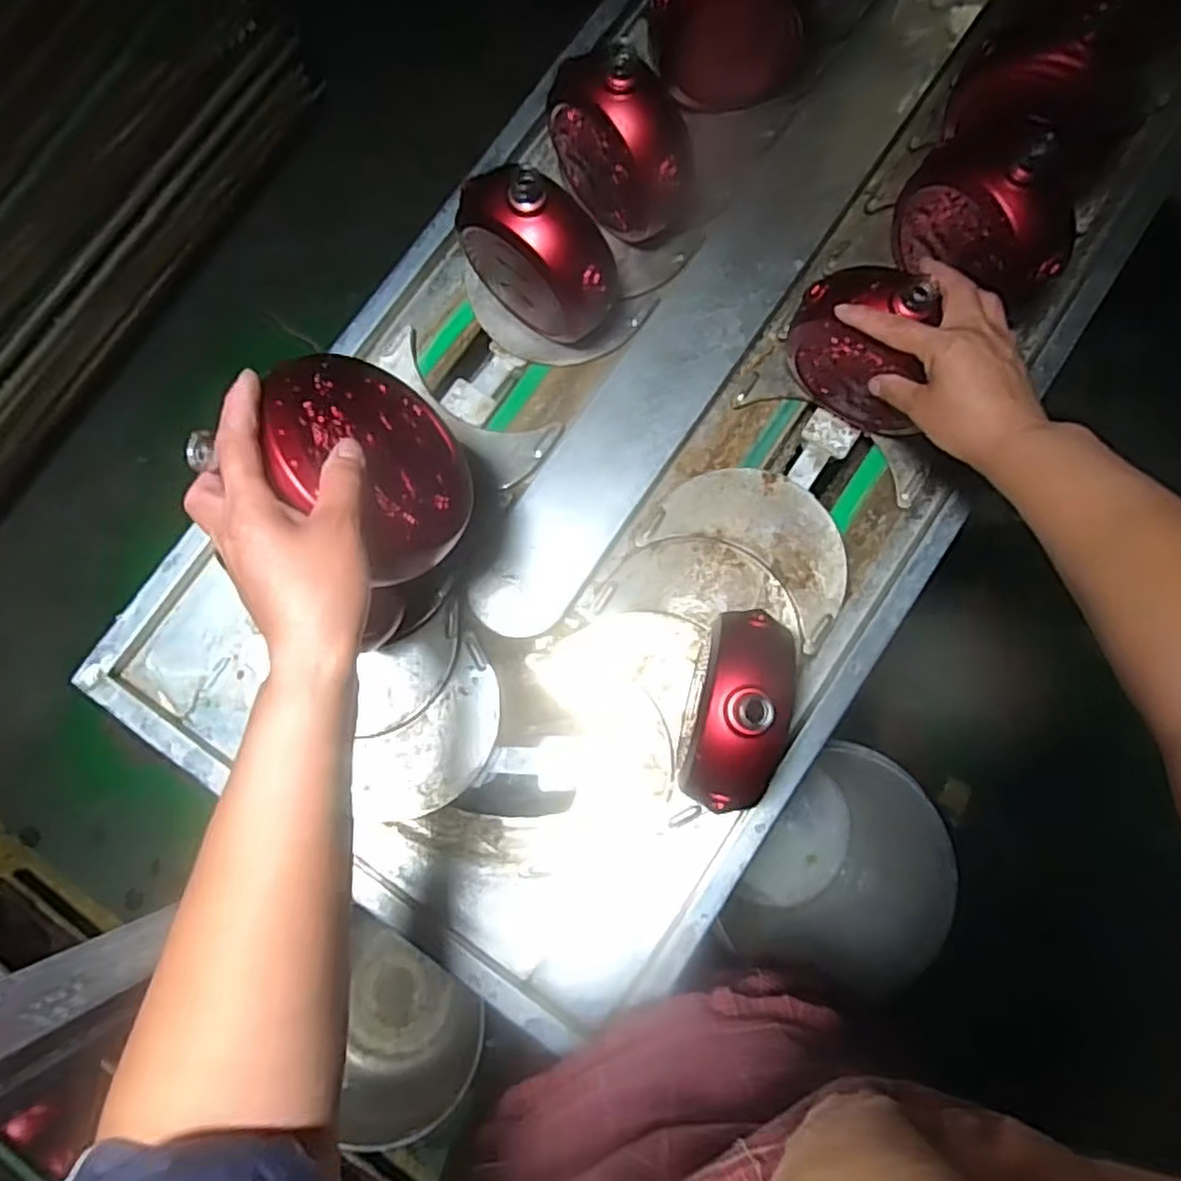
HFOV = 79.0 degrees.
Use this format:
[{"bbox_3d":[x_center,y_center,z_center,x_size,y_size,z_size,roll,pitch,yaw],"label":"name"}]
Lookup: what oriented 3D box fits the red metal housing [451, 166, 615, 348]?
[{"bbox_3d":[-0.038,-0.265,0.571,0.122,0.142,0.068,39,88,10],"label":"red metal housing"}]

